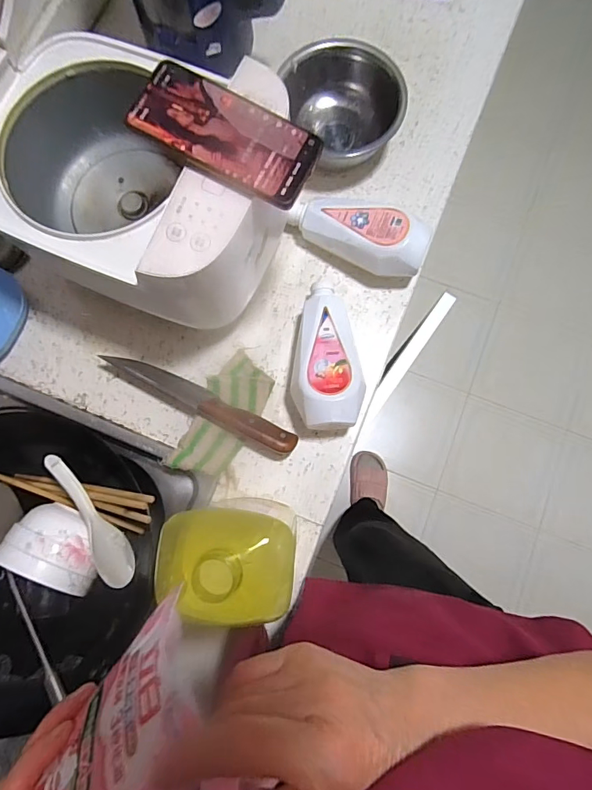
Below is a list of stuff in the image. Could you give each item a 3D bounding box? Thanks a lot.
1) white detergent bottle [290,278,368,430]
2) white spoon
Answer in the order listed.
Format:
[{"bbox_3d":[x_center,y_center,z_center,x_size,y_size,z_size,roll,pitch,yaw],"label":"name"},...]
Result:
[{"bbox_3d":[0.041,-0.049,0.533,0.086,0.063,0.182,4,80,1],"label":"white detergent bottle"},{"bbox_3d":[-0.241,0.147,0.524,0.025,0.050,0.173,-26,100,-4],"label":"white spoon"}]

